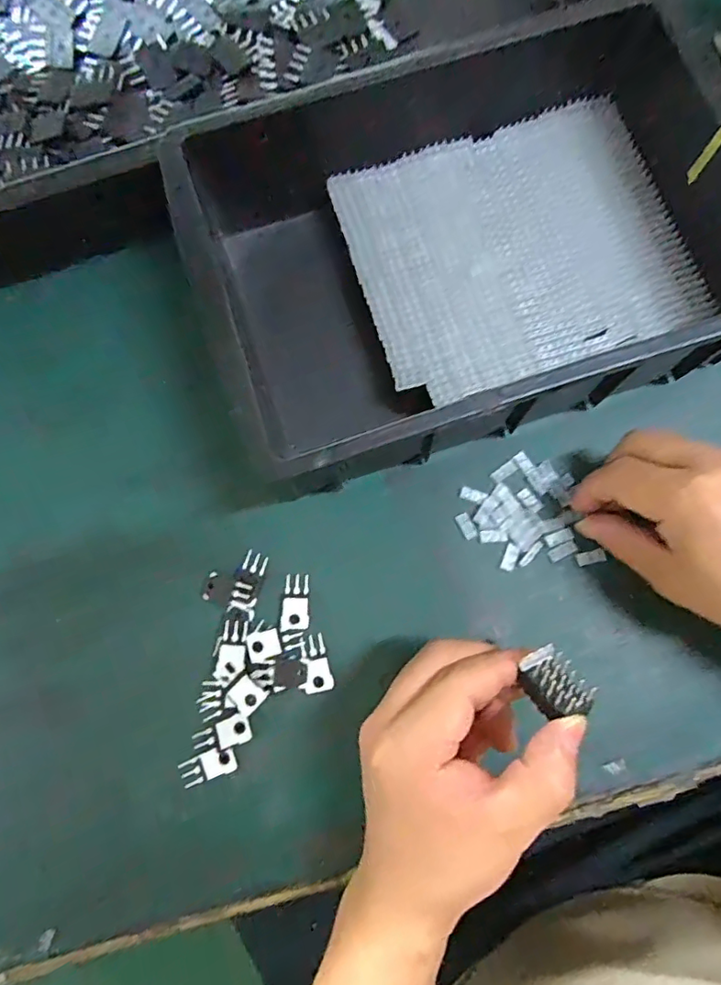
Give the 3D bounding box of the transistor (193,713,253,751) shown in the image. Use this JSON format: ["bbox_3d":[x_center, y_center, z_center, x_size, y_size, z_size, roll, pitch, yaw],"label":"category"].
[{"bbox_3d":[-0.074,0.133,0.298,0.029,0.004,0.015,-23,78,-3],"label":"transistor"}]

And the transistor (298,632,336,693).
[{"bbox_3d":[-0.026,0.097,0.309,0.019,0.004,0.030,-11,78,0],"label":"transistor"}]

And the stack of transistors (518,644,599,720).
[{"bbox_3d":[0.086,0.085,0.243,0.022,0.016,0.030,-39,71,-6],"label":"stack of transistors"}]

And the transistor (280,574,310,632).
[{"bbox_3d":[-0.038,0.063,0.316,0.016,0.004,0.031,0,78,2],"label":"transistor"}]

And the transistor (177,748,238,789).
[{"bbox_3d":[-0.083,0.149,0.299,0.030,0.004,0.015,-19,78,-2],"label":"transistor"}]

